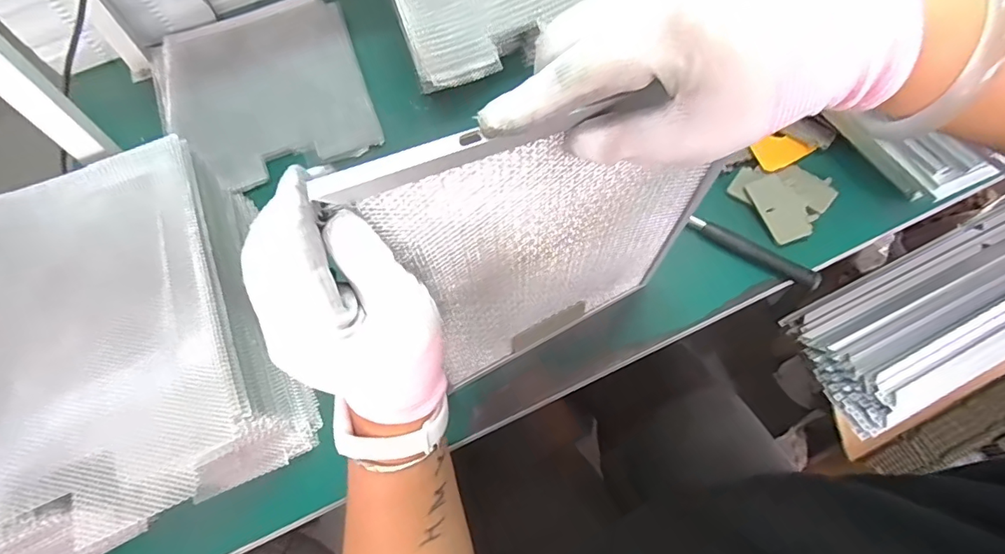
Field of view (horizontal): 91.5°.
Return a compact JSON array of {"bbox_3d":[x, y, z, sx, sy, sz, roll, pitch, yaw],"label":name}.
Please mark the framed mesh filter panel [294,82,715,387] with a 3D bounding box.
[{"bbox_3d":[0.044,-0.011,0.372,0.237,0.333,0.025,-27,63,-10],"label":"framed mesh filter panel"}]

